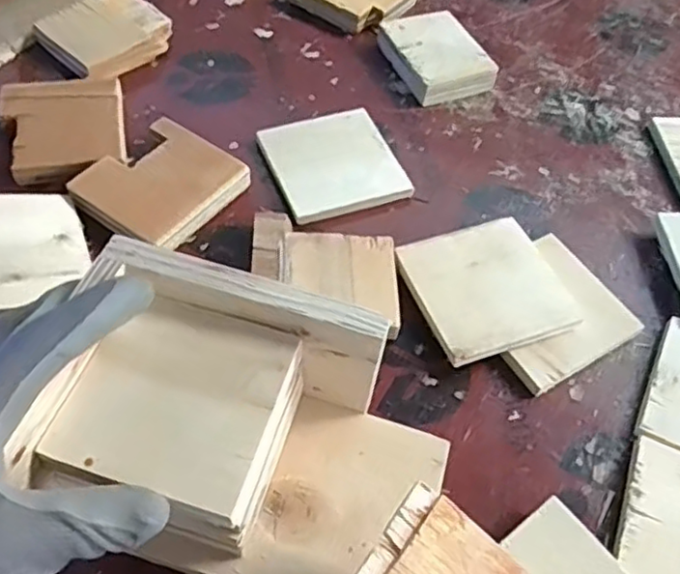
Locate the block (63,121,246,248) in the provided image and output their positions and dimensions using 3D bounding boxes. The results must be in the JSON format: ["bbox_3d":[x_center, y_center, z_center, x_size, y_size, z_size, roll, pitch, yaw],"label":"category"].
[{"bbox_3d":[-0.123,-0.071,0.451,0.084,0.016,0.090,32,60,15],"label":"block"}]

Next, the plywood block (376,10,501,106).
[{"bbox_3d":[0.082,-0.195,0.561,0.070,0.024,0.087,-16,59,-15],"label":"plywood block"}]

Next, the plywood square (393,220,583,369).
[{"bbox_3d":[0.092,-0.001,0.419,0.089,0.004,0.089,-17,59,-13],"label":"plywood square"}]

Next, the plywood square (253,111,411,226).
[{"bbox_3d":[-0.006,-0.090,0.490,0.088,0.013,0.093,-18,60,-16],"label":"plywood square"}]

